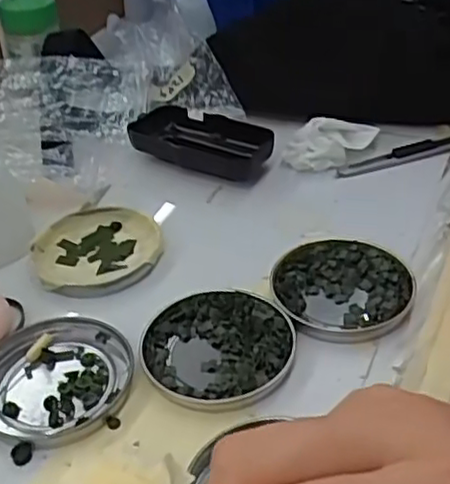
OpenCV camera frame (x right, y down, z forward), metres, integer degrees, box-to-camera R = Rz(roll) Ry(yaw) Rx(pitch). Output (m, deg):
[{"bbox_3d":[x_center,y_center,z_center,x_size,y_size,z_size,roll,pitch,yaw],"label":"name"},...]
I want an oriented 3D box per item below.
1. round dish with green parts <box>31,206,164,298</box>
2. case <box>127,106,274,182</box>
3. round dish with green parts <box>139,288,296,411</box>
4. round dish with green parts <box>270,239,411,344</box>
[{"bbox_3d":[-0.081,0.004,0.433,0.077,0.014,0.079,-3,37,3],"label":"round dish with green parts"},{"bbox_3d":[-0.019,-0.073,0.515,0.106,0.027,0.050,15,41,25],"label":"case"},{"bbox_3d":[-0.004,0.054,0.357,0.079,0.011,0.076,-3,37,3],"label":"round dish with green parts"},{"bbox_3d":[0.066,0.023,0.385,0.076,0.009,0.077,-3,37,3],"label":"round dish with green parts"}]

